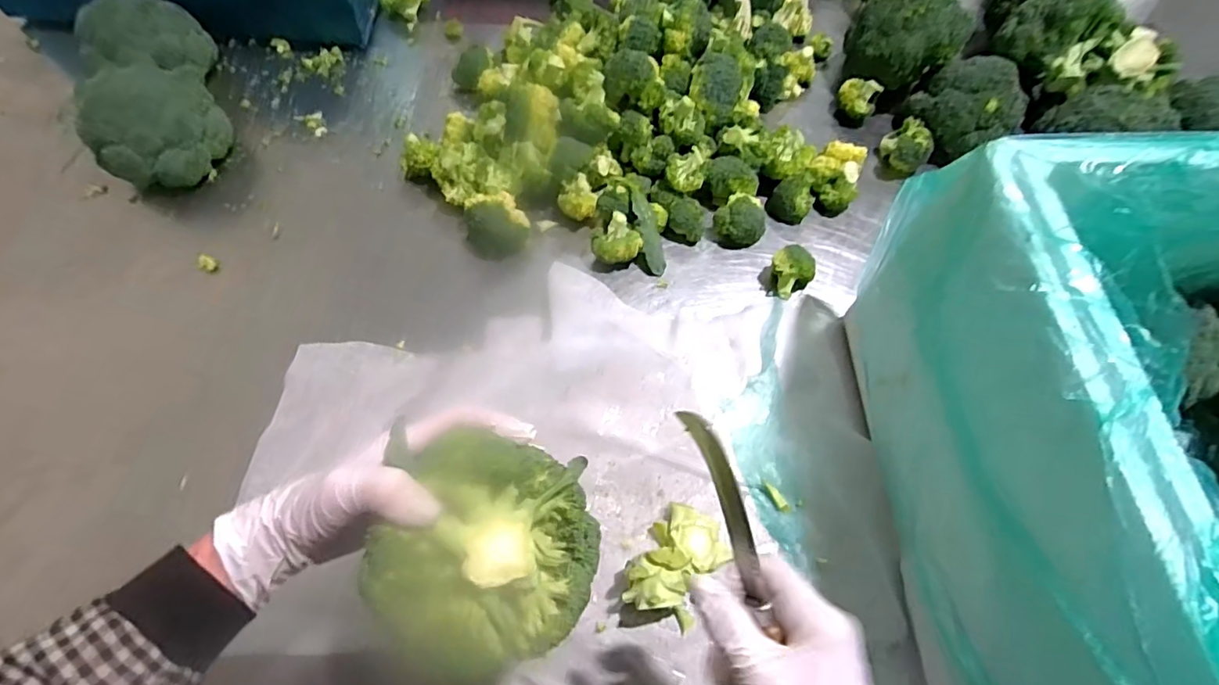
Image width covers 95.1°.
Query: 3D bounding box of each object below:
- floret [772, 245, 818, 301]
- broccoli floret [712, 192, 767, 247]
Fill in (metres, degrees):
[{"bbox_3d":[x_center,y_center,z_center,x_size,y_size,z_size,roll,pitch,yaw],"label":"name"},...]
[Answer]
[{"bbox_3d":[0.202,-0.080,0.622,0.044,0.043,0.042,1,65,-1],"label":"floret"},{"bbox_3d":[0.151,-0.140,0.647,0.056,0.052,0.049,34,69,13],"label":"broccoli floret"}]

